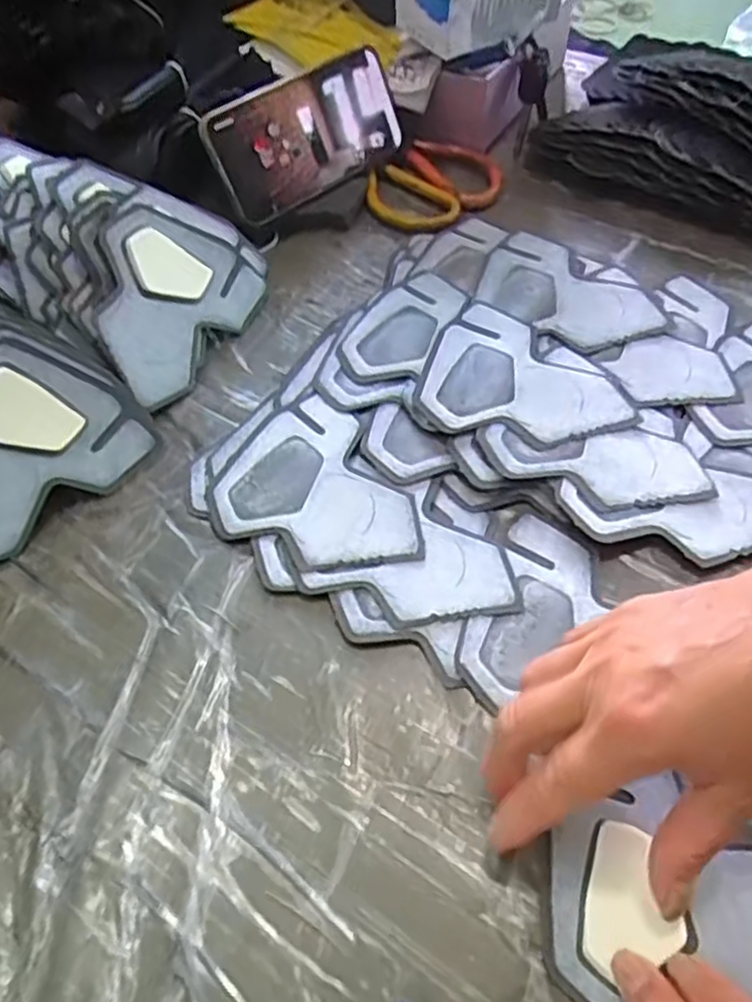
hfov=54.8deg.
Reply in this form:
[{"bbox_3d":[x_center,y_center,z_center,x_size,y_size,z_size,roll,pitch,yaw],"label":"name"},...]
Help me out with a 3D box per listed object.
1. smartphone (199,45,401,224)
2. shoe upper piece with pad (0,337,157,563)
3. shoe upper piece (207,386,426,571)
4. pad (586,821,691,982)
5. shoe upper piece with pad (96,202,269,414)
[{"bbox_3d":[-0.050,-0.268,0.531,0.152,0.076,0.011,-35,35,-19],"label":"smartphone"},{"bbox_3d":[-0.196,-0.031,0.390,0.126,0.095,0.009,-42,28,-21],"label":"shoe upper piece with pad"},{"bbox_3d":[-0.026,-0.011,0.407,0.121,0.010,0.101,18,58,17],"label":"shoe upper piece"},{"bbox_3d":[0.099,0.154,0.278,0.035,0.005,0.051,15,57,15],"label":"pad"},{"bbox_3d":[-0.129,-0.136,0.461,0.012,0.096,0.128,4,50,50],"label":"shoe upper piece with pad"}]

